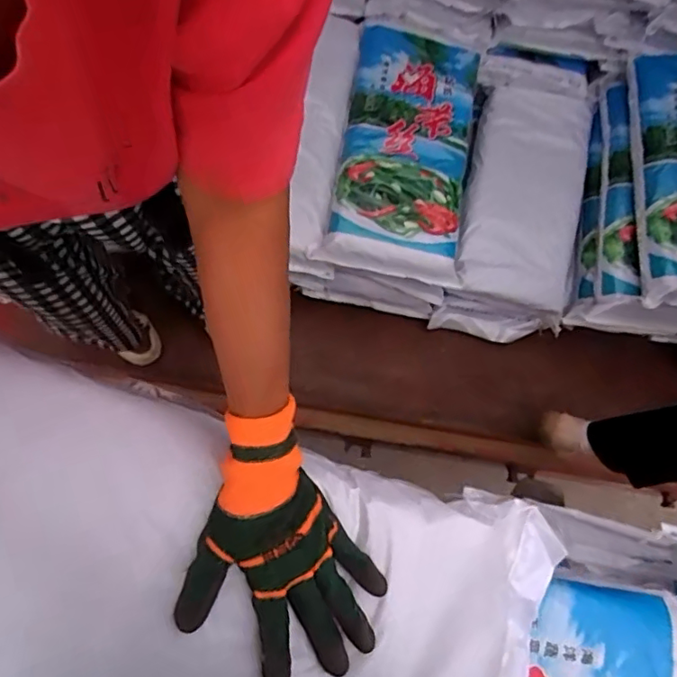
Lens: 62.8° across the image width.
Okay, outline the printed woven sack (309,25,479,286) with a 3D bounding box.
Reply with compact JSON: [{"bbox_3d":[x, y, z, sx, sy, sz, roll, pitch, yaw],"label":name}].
[{"bbox_3d":[0.135,-0.375,1.112,0.256,0.072,0.512,10,76,1],"label":"printed woven sack"}]

